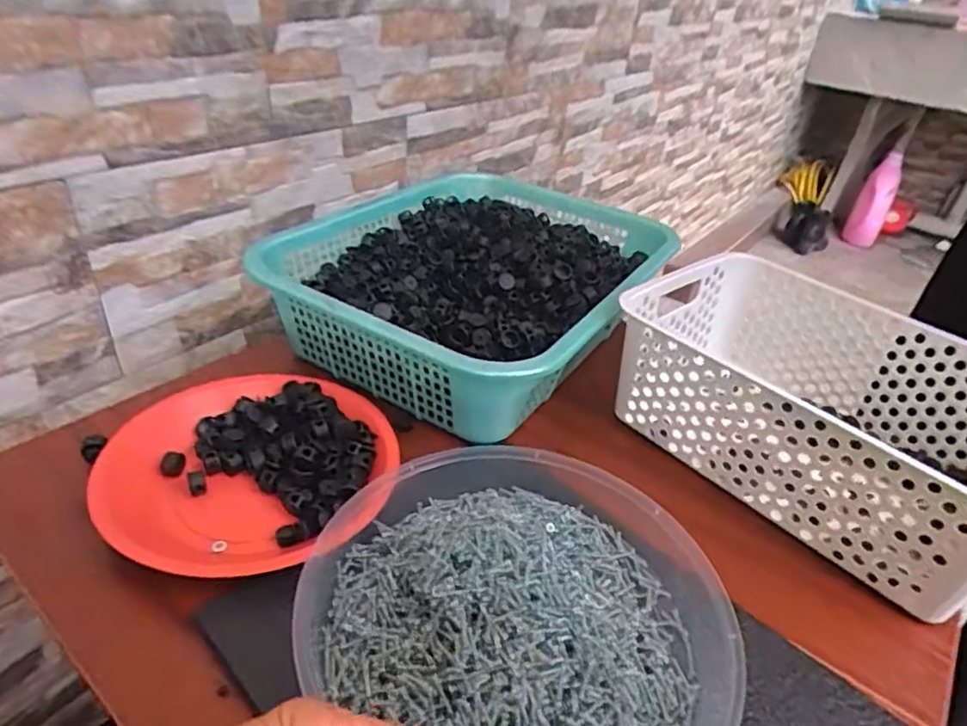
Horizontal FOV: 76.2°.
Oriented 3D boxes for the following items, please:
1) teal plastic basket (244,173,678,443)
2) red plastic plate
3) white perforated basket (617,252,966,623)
[{"bbox_3d":[0.000,-0.087,0.625,0.297,0.089,0.388,23,38,21],"label":"teal plastic basket"},{"bbox_3d":[-0.157,0.073,0.432,0.184,0.041,0.188,5,35,-3],"label":"red plastic plate"},{"bbox_3d":[0.271,0.031,0.489,0.199,0.105,0.294,-24,45,-36],"label":"white perforated basket"}]

